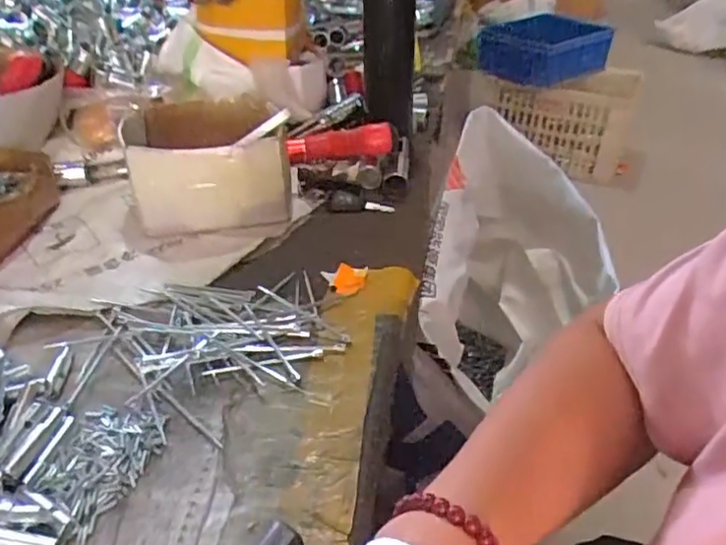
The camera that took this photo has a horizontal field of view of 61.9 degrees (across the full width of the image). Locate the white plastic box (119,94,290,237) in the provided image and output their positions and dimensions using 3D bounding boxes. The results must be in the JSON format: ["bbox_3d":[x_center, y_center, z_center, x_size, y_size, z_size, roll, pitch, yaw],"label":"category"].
[{"bbox_3d":[-0.154,-0.114,0.640,0.153,0.093,0.131,-1,34,-5],"label":"white plastic box"}]

